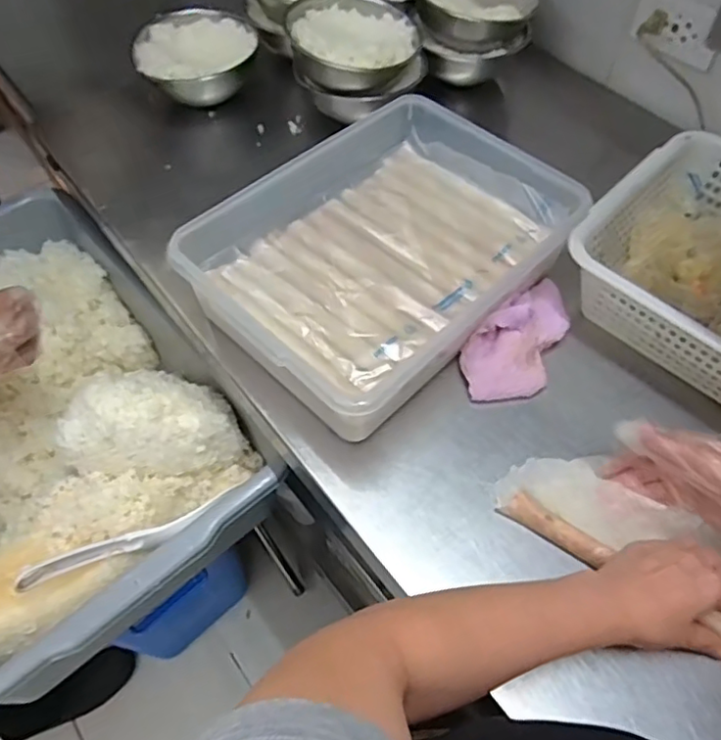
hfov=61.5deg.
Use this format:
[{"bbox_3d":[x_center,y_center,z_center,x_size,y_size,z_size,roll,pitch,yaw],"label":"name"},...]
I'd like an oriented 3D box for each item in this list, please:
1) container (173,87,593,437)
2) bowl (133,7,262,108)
[{"bbox_3d":[0.026,-0.118,0.623,0.239,0.092,0.350,39,65,22],"label":"container"},{"bbox_3d":[-0.224,-0.423,0.818,0.156,0.072,0.124,-26,60,-16],"label":"bowl"}]

